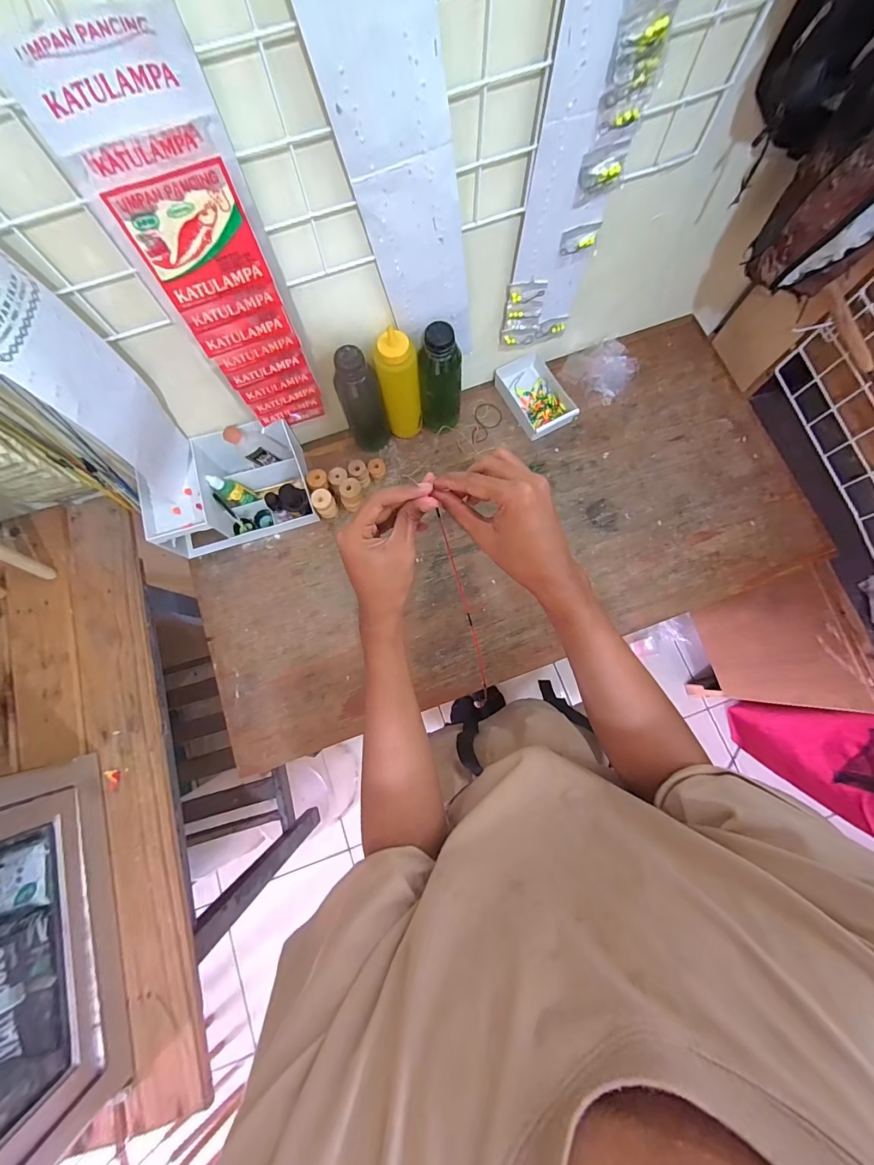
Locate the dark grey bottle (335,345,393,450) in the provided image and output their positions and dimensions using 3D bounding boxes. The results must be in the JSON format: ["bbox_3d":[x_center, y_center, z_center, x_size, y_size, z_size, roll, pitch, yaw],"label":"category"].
[{"bbox_3d":[-0.111,-0.269,0.640,0.061,0.187,0.056,-13,78,-2],"label":"dark grey bottle"}]

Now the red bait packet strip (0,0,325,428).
[{"bbox_3d":[-0.218,-0.295,0.451,0.119,0.388,0.035,-13,78,-2],"label":"red bait packet strip"}]

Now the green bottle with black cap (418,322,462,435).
[{"bbox_3d":[0.007,-0.306,0.640,0.061,0.180,0.052,2,78,2],"label":"green bottle with black cap"}]

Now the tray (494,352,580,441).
[{"bbox_3d":[0.172,-0.325,0.732,0.091,0.031,0.147,-28,79,-5],"label":"tray"}]

